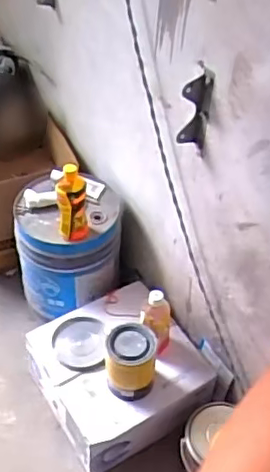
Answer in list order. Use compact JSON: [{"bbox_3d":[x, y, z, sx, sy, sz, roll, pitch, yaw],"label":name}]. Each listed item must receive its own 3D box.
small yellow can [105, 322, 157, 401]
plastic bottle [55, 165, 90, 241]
[{"bbox_3d":[-0.009,0.270,1.285,0.102,0.146,0.106,3,44,-3],"label":"small yellow can"},{"bbox_3d":[-0.142,-0.074,1.355,0.070,0.176,0.061,-5,45,-11],"label":"plastic bottle"}]

